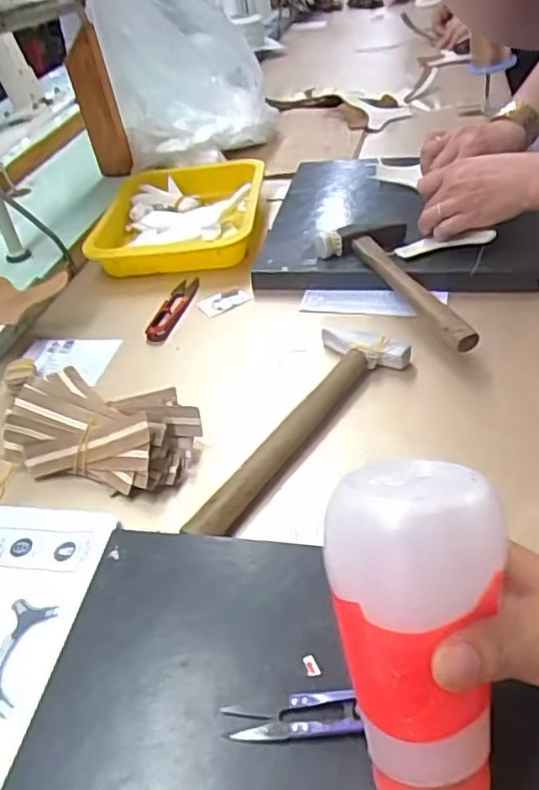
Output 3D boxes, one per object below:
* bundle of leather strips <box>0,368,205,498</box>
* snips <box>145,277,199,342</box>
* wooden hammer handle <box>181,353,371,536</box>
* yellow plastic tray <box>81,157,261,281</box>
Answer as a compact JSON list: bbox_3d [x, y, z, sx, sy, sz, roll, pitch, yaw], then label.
[{"bbox_3d":[-0.127,0.027,0.500,0.150,0.055,0.078,7,42,18],"label":"bundle of leather strips"},{"bbox_3d":[-0.102,-0.096,0.674,0.031,0.011,0.123,3,41,14],"label":"snips"},{"bbox_3d":[0.016,0.035,0.486,0.022,0.020,0.215,21,48,32],"label":"wooden hammer handle"},{"bbox_3d":[-0.109,-0.239,0.817,0.190,0.043,0.273,-2,40,8],"label":"yellow plastic tray"}]

